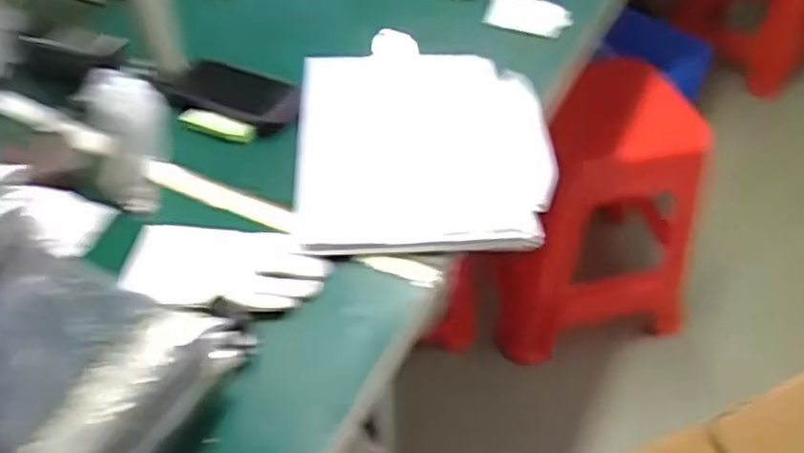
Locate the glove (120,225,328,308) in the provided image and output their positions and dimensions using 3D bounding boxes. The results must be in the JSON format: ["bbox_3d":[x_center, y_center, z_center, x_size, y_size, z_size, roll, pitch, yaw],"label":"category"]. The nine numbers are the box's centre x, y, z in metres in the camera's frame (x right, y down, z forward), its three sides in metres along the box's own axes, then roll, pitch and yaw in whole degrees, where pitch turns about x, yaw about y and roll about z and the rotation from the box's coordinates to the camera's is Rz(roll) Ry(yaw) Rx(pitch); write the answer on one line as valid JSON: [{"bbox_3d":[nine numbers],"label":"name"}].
[{"bbox_3d":[-0.160,0.035,0.621,0.178,0.021,0.103,5,46,6],"label":"glove"}]

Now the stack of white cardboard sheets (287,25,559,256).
[{"bbox_3d":[0.022,-0.107,0.752,0.254,0.029,0.339,-4,43,1],"label":"stack of white cardboard sheets"}]

